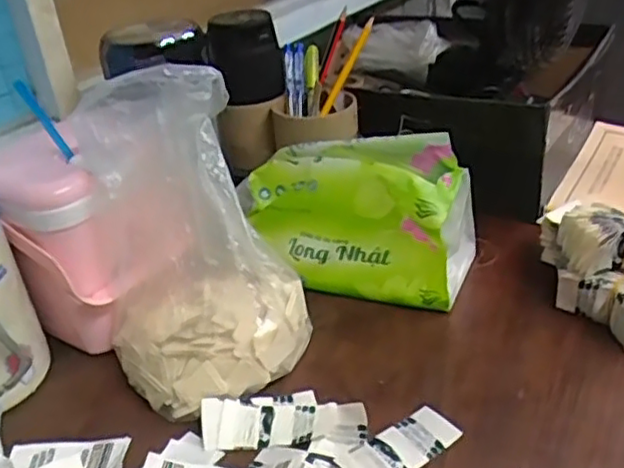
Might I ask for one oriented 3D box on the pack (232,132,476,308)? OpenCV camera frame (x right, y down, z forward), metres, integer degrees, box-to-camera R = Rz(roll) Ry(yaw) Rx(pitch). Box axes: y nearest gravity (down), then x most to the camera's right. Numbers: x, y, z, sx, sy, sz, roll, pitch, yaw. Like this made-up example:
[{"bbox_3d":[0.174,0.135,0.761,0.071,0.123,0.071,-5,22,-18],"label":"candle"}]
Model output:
[{"bbox_3d":[0.035,-0.016,0.578,0.198,0.124,0.089,7,30,20],"label":"pack"}]

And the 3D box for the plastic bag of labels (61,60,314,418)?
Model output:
[{"bbox_3d":[-0.080,0.002,0.462,0.136,0.200,0.128,-18,33,-19],"label":"plastic bag of labels"}]

